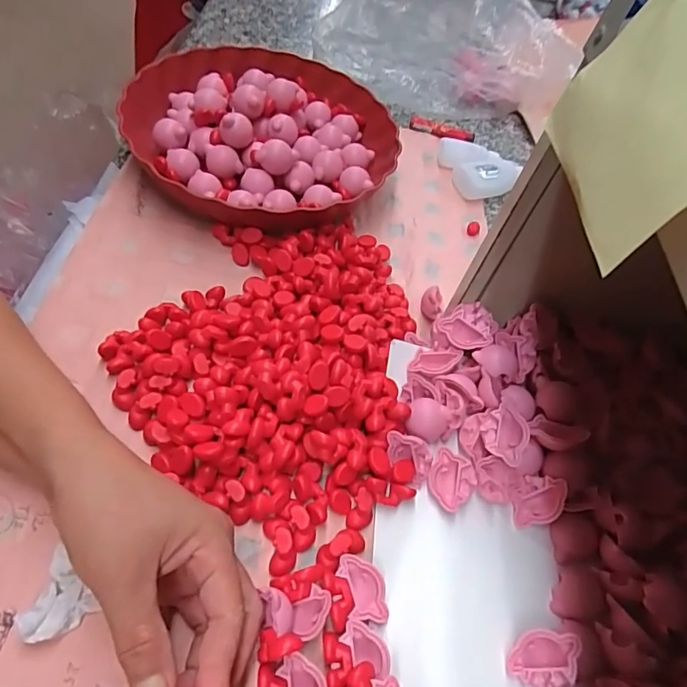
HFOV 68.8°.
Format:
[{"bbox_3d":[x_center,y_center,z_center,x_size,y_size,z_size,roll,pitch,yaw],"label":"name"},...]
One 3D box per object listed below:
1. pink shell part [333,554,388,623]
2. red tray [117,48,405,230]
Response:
[{"bbox_3d":[0.010,0.138,0.282,0.025,0.010,0.033,2,55,-11],"label":"pink shell part"},{"bbox_3d":[-0.072,-0.199,0.475,0.240,0.052,0.246,36,56,13],"label":"red tray"}]

